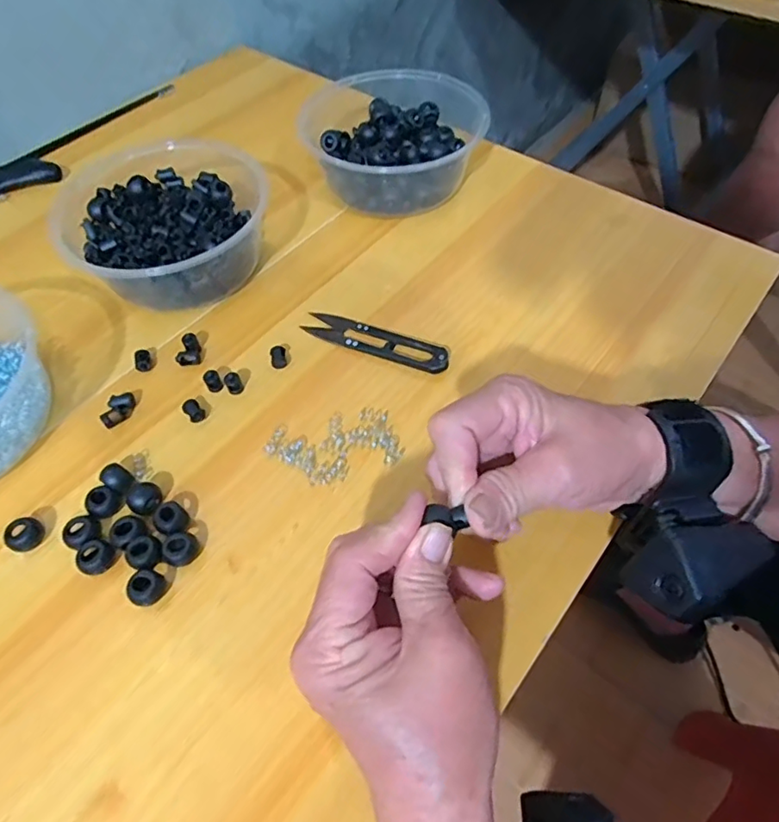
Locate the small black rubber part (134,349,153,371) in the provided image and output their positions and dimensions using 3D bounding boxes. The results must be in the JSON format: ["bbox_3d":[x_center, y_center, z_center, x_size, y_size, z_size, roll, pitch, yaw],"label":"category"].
[{"bbox_3d":[-0.158,-0.032,0.349,0.010,0.007,0.015,-16,59,-8],"label":"small black rubber part"}]

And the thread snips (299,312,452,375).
[{"bbox_3d":[-0.009,-0.047,0.352,0.099,0.011,0.022,19,60,13],"label":"thread snips"}]

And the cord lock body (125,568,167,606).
[{"bbox_3d":[-0.119,0.087,0.268,0.015,0.013,0.016,-1,58,1],"label":"cord lock body"}]

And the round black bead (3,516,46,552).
[{"bbox_3d":[-0.191,0.065,0.285,0.015,0.011,0.017,22,61,15],"label":"round black bead"}]

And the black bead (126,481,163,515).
[{"bbox_3d":[-0.131,0.048,0.293,0.016,0.012,0.017,-1,58,1],"label":"black bead"}]

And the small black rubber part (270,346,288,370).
[{"bbox_3d":[-0.071,-0.035,0.348,0.010,0.007,0.017,-12,58,-5],"label":"small black rubber part"}]

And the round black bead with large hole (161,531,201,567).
[{"bbox_3d":[-0.106,0.071,0.278,0.015,0.012,0.017,27,63,17],"label":"round black bead with large hole"}]

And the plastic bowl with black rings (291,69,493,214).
[{"bbox_3d":[0.002,-0.209,0.431,0.135,0.058,0.135,-1,58,1],"label":"plastic bowl with black rings"}]

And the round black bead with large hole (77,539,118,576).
[{"bbox_3d":[-0.150,0.075,0.278,0.017,0.011,0.017,-1,58,1],"label":"round black bead with large hole"}]

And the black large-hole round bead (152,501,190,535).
[{"bbox_3d":[-0.115,0.057,0.286,0.016,0.013,0.017,-1,58,1],"label":"black large-hole round bead"}]

